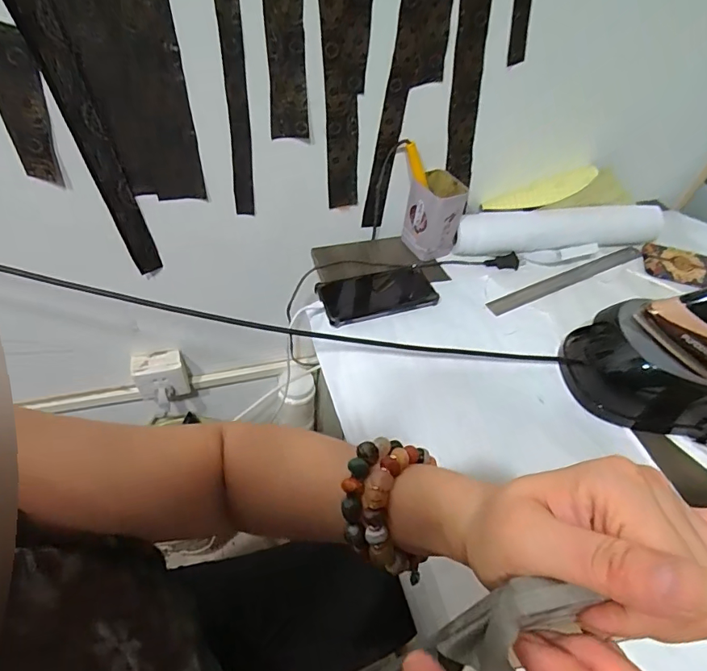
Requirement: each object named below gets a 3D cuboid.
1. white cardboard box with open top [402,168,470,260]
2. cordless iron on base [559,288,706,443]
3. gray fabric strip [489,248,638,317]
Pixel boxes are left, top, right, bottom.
[{"bbox_3d":[0.124,-0.185,0.726,0.084,0.111,0.079,15,51,7],"label":"white cardboard box with open top"},{"bbox_3d":[0.416,0.018,0.531,0.277,0.185,0.124,12,51,4],"label":"cordless iron on base"},{"bbox_3d":[0.337,-0.089,0.733,0.312,0.006,0.026,-21,61,-19],"label":"gray fabric strip"}]

